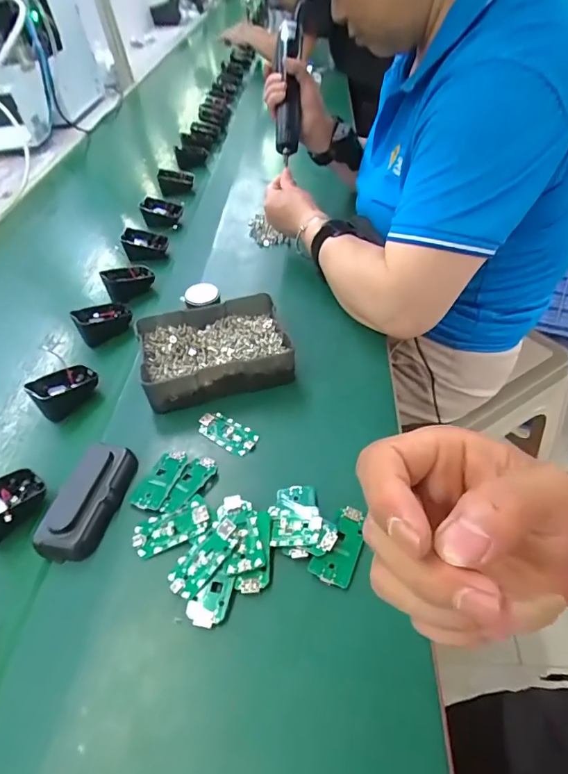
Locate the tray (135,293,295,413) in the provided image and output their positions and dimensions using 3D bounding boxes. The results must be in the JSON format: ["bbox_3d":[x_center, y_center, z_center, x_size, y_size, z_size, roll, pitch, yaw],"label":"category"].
[{"bbox_3d":[-0.079,-0.044,0.526,0.160,0.047,0.135,-16,48,-9],"label":"tray"}]

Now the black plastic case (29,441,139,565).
[{"bbox_3d":[-0.173,0.097,0.406,0.052,0.023,0.105,7,51,15],"label":"black plastic case"}]

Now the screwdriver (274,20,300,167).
[{"bbox_3d":[0.003,-0.457,0.698,0.037,0.039,0.228,0,83,8],"label":"screwdriver"}]

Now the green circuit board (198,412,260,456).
[{"bbox_3d":[-0.058,0.046,0.463,0.068,0.009,0.030,23,57,26],"label":"green circuit board"}]

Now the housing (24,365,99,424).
[{"bbox_3d":[-0.244,0.000,0.518,0.043,0.034,0.073,29,56,29],"label":"housing"}]

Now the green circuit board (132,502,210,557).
[{"bbox_3d":[-0.094,0.117,0.385,0.062,0.008,0.032,-20,49,-8],"label":"green circuit board"}]

